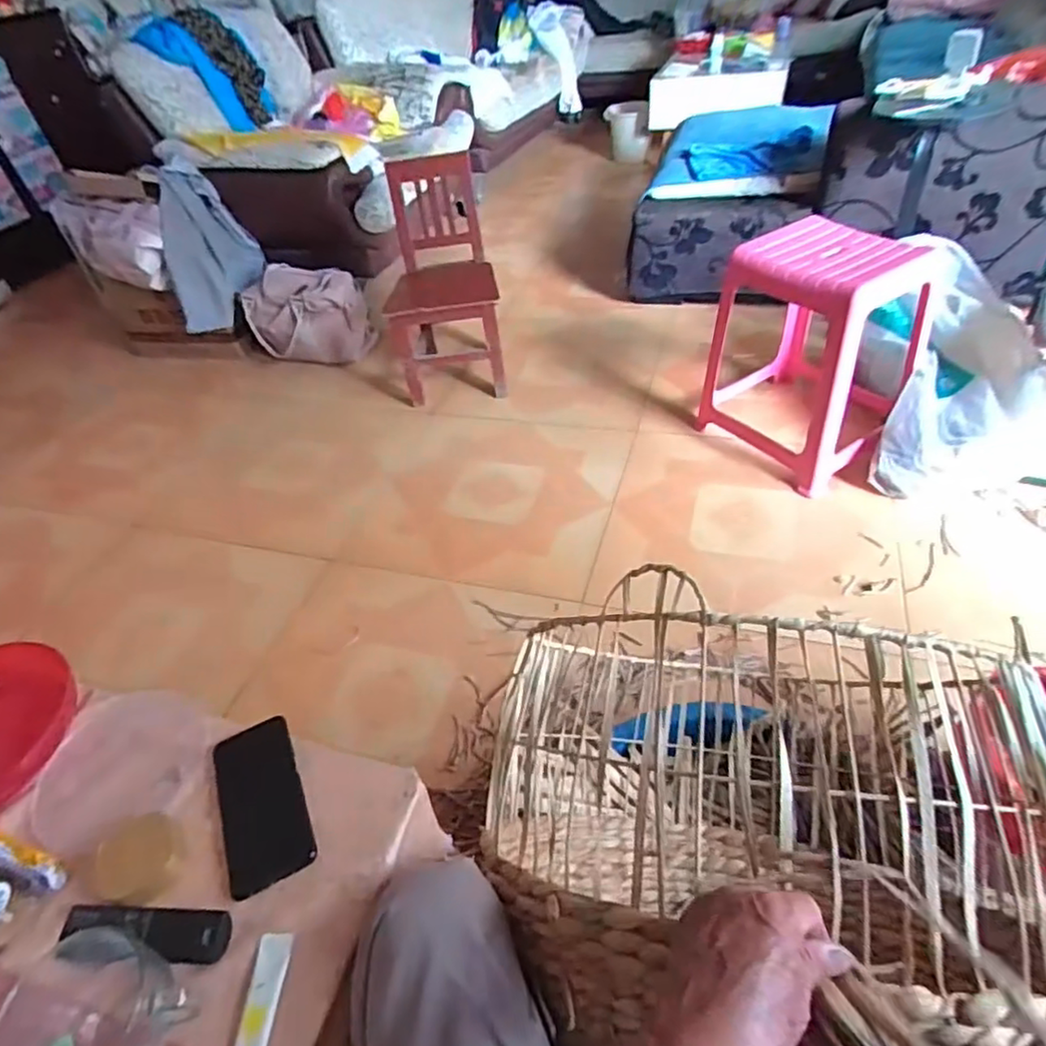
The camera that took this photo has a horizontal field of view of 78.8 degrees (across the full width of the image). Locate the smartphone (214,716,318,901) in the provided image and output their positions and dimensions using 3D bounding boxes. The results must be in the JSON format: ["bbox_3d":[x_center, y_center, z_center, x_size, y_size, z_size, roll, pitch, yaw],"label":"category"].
[{"bbox_3d":[-0.251,0.266,0.612,0.078,0.011,0.161,-23,46,-14],"label":"smartphone"}]

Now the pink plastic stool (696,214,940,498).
[{"bbox_3d":[0.683,-0.411,1.495,0.395,0.469,0.413,-31,51,-21],"label":"pink plastic stool"}]

